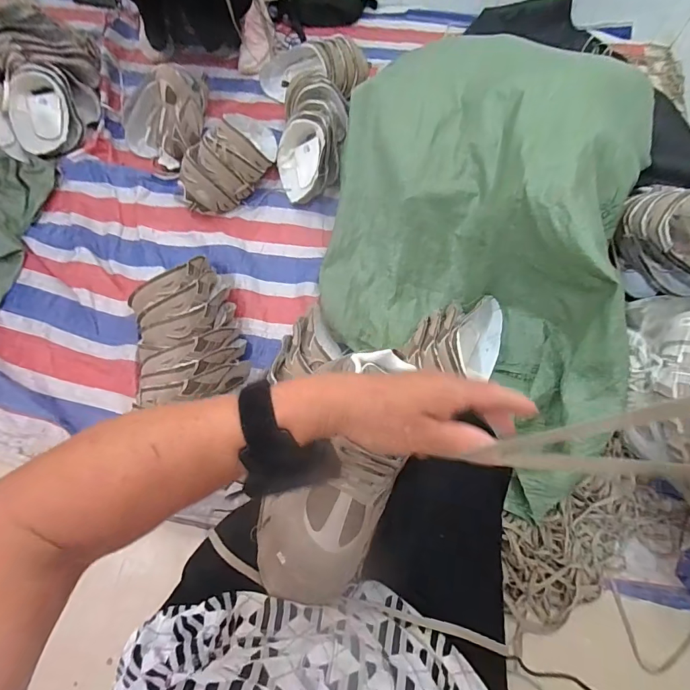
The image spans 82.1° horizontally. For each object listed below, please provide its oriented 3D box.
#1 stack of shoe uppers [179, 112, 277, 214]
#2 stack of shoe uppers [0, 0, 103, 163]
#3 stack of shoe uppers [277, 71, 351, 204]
[{"bbox_3d":[-0.288,-0.506,1.057,0.159,0.135,0.355,26,68,10],"label":"stack of shoe uppers"},{"bbox_3d":[-0.888,-0.772,1.138,0.406,0.166,0.457,-35,71,-15],"label":"stack of shoe uppers"},{"bbox_3d":[-0.093,-0.566,1.093,0.183,0.133,0.349,6,66,1],"label":"stack of shoe uppers"}]

